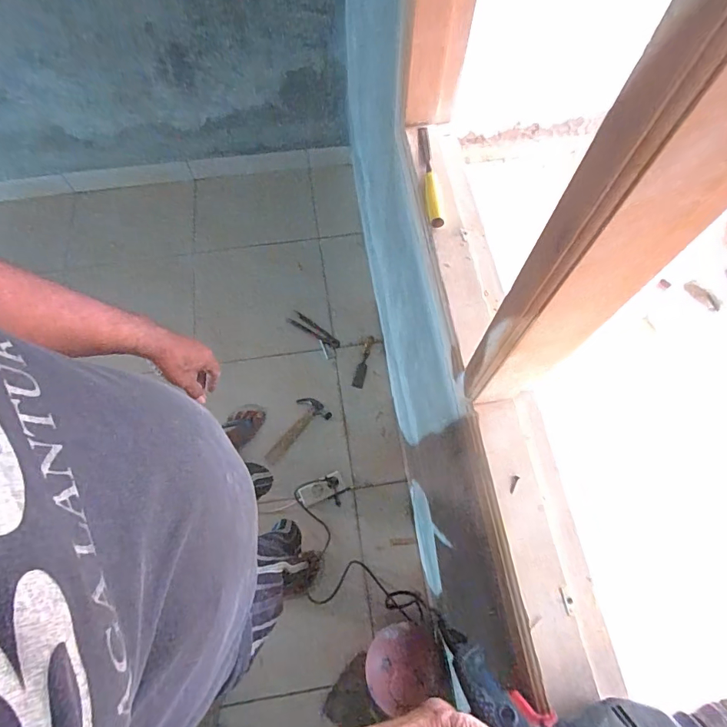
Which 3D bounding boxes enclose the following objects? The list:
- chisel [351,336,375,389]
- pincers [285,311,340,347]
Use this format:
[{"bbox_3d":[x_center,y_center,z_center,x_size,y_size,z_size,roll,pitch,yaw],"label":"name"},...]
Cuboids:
[{"bbox_3d":[0.002,-0.006,1.539,0.039,0.019,0.194,14,68,6],"label":"chisel"},{"bbox_3d":[-0.181,-0.128,1.638,0.243,0.013,0.059,29,71,21],"label":"pincers"}]

